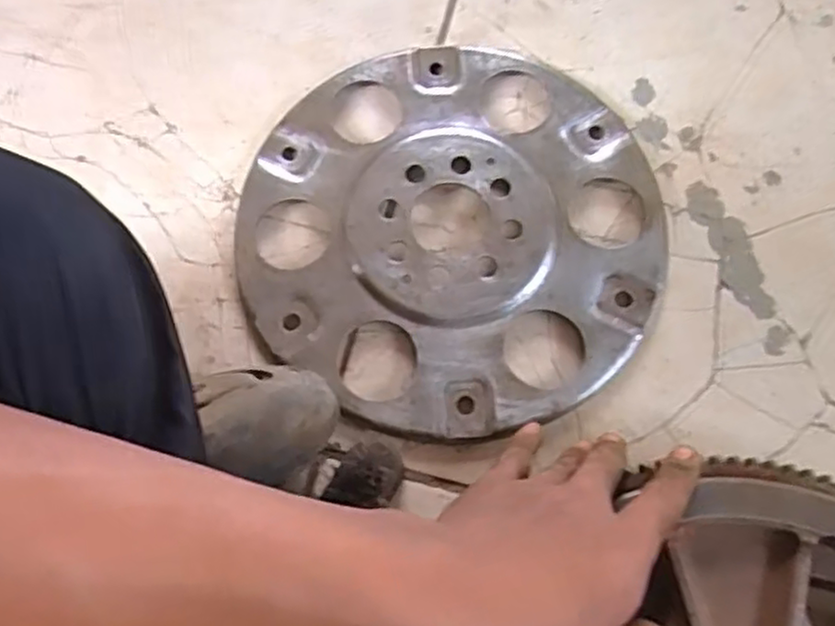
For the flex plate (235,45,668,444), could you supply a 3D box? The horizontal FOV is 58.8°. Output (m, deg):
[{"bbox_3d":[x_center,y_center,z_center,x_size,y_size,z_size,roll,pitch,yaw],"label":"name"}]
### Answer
[{"bbox_3d":[0.023,-0.056,0.463,0.256,0.009,0.256,-1,72,2],"label":"flex plate"}]

